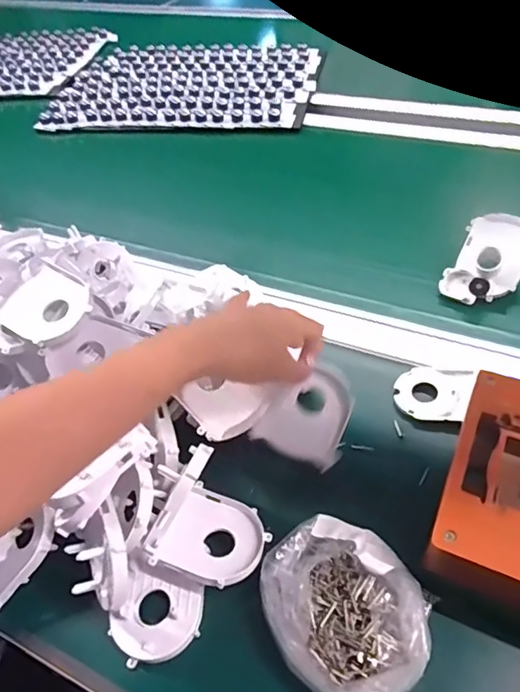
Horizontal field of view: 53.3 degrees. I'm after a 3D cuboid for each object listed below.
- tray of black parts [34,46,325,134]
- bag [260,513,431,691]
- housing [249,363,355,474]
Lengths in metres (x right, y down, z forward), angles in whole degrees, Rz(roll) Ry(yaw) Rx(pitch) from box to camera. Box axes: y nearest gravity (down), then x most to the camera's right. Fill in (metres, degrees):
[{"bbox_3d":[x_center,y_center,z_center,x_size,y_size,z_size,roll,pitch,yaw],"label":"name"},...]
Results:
[{"bbox_3d":[-0.135,-0.487,0.976,0.470,0.036,0.324,5,52,9],"label":"tray of black parts"},{"bbox_3d":[0.056,0.175,0.349,0.094,0.029,0.113,-29,55,-17],"label":"bag"},{"bbox_3d":[0.043,0.057,0.418,0.067,0.007,0.081,34,98,5],"label":"housing"}]

